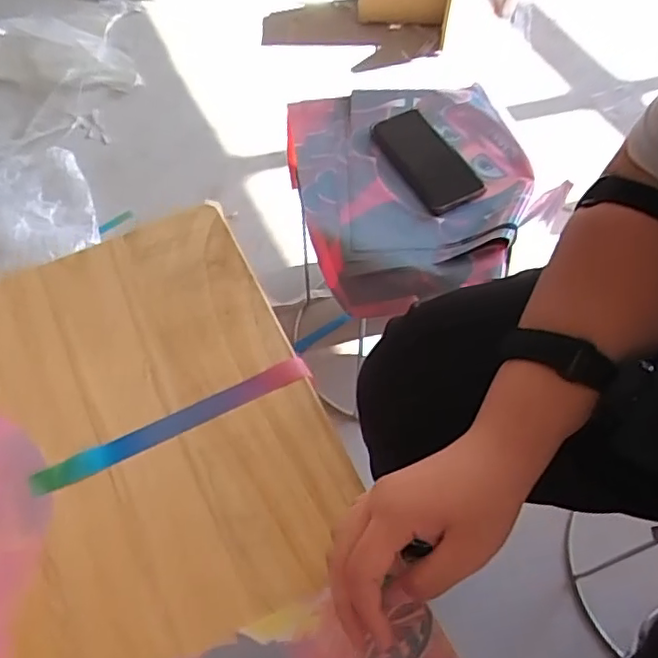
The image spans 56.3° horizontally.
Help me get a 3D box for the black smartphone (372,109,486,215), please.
[{"bbox_3d":[0.126,-0.217,0.790,0.076,0.015,0.170,-27,66,-11],"label":"black smartphone"}]

